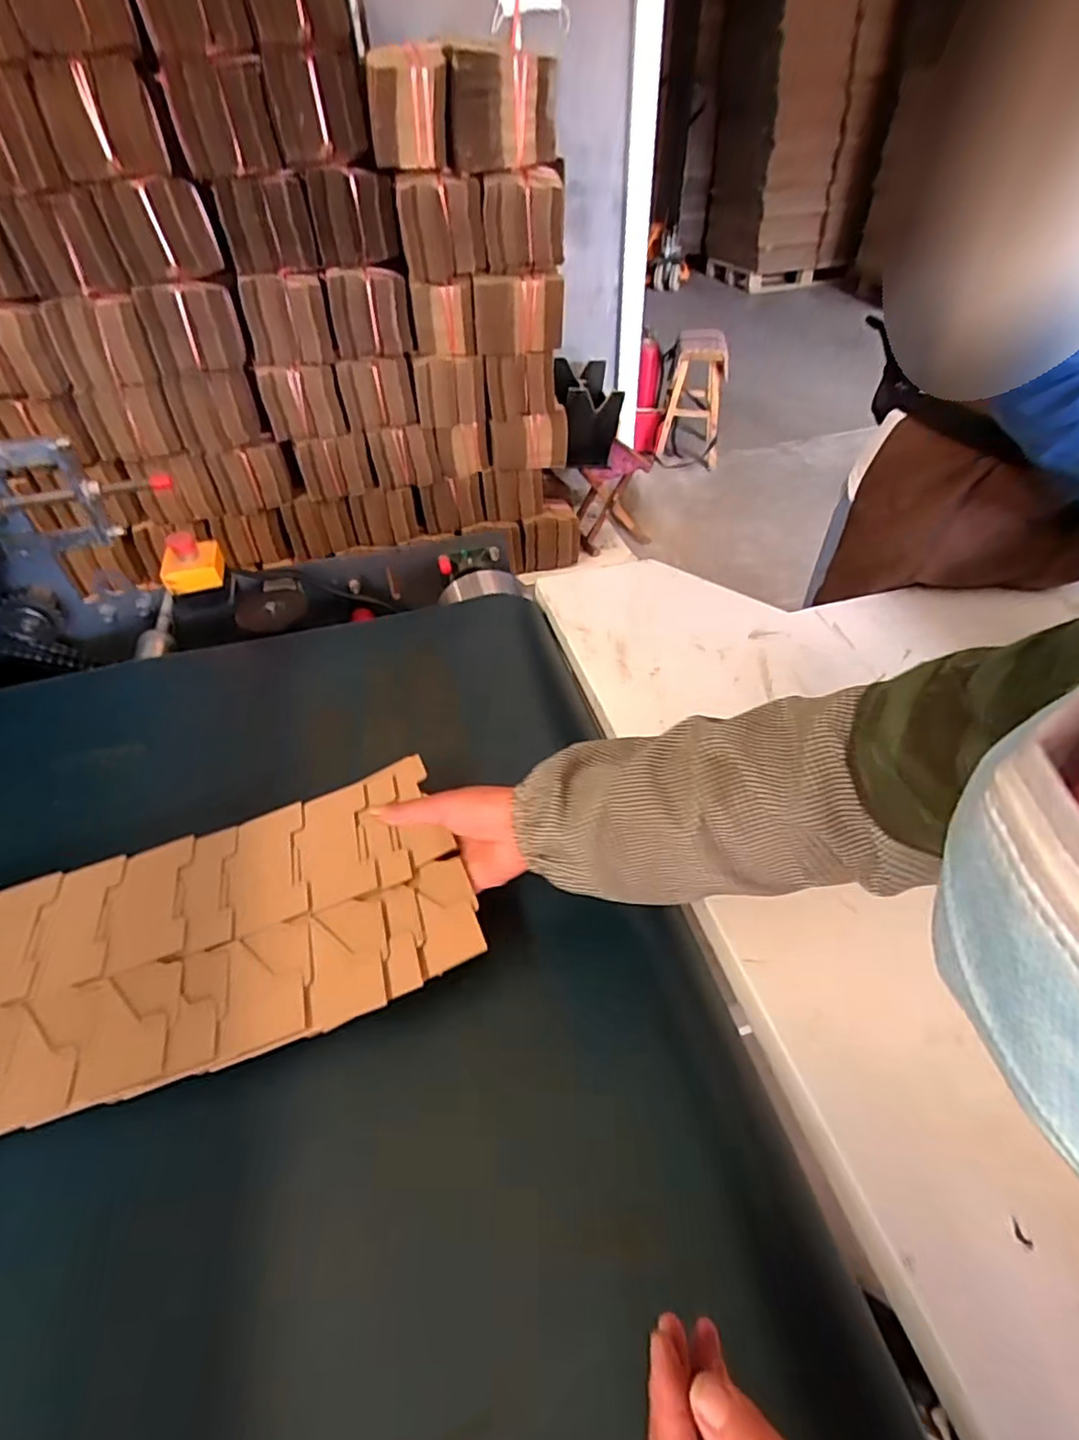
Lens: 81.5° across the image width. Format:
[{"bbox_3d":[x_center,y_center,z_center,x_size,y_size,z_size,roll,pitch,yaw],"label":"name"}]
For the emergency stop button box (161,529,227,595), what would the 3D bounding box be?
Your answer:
[{"bbox_3d":[-0.491,-0.226,0.885,0.080,0.060,0.074,-15,46,-11],"label":"emergency stop button box"}]

